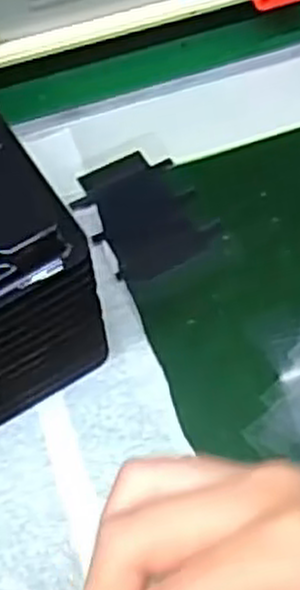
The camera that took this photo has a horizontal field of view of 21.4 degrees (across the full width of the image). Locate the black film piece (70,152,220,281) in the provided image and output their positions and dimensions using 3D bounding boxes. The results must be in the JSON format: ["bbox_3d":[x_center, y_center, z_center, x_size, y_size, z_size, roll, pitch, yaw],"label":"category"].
[{"bbox_3d":[-0.003,-0.036,0.345,0.048,0.004,0.060,-28,64,-13],"label":"black film piece"}]

